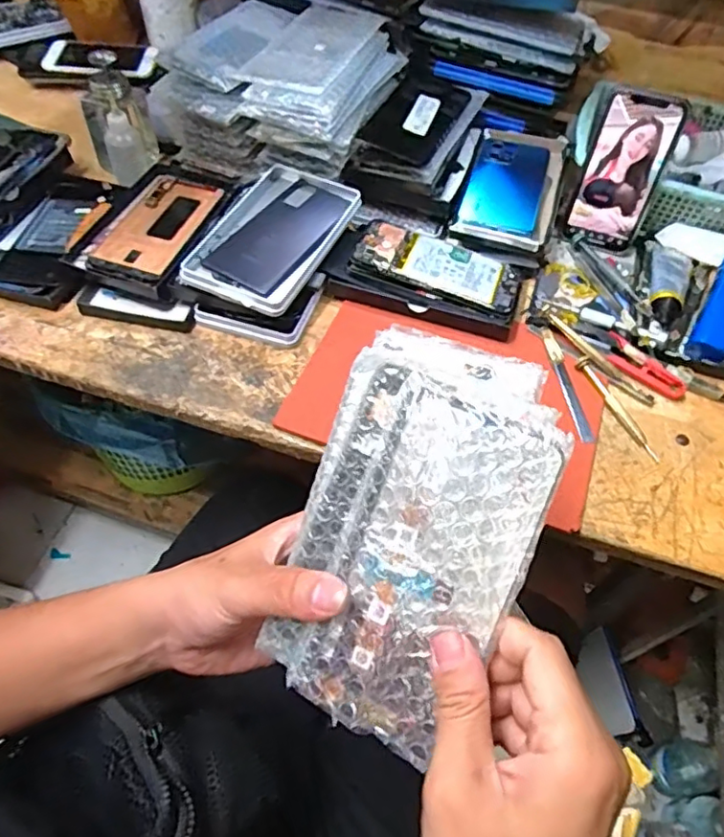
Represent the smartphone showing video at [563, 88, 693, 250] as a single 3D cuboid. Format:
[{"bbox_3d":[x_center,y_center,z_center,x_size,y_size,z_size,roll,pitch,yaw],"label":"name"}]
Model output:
[{"bbox_3d":[0.266,-0.251,0.616,0.072,0.147,0.012,20,38,9],"label":"smartphone showing video"}]

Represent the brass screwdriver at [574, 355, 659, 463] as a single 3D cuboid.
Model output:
[{"bbox_3d":[0.225,-0.011,0.530,0.015,0.013,0.109,-23,60,-18],"label":"brass screwdriver"}]

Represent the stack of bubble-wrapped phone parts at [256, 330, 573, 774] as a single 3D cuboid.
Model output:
[{"bbox_3d":[0.020,0.056,0.284,0.110,0.020,0.181,21,94,25],"label":"stack of bubble-wrapped phone parts"}]

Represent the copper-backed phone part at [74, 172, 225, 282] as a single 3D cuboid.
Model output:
[{"bbox_3d":[-0.200,-0.190,0.594,0.094,0.018,0.156,21,56,10],"label":"copper-backed phone part"}]

